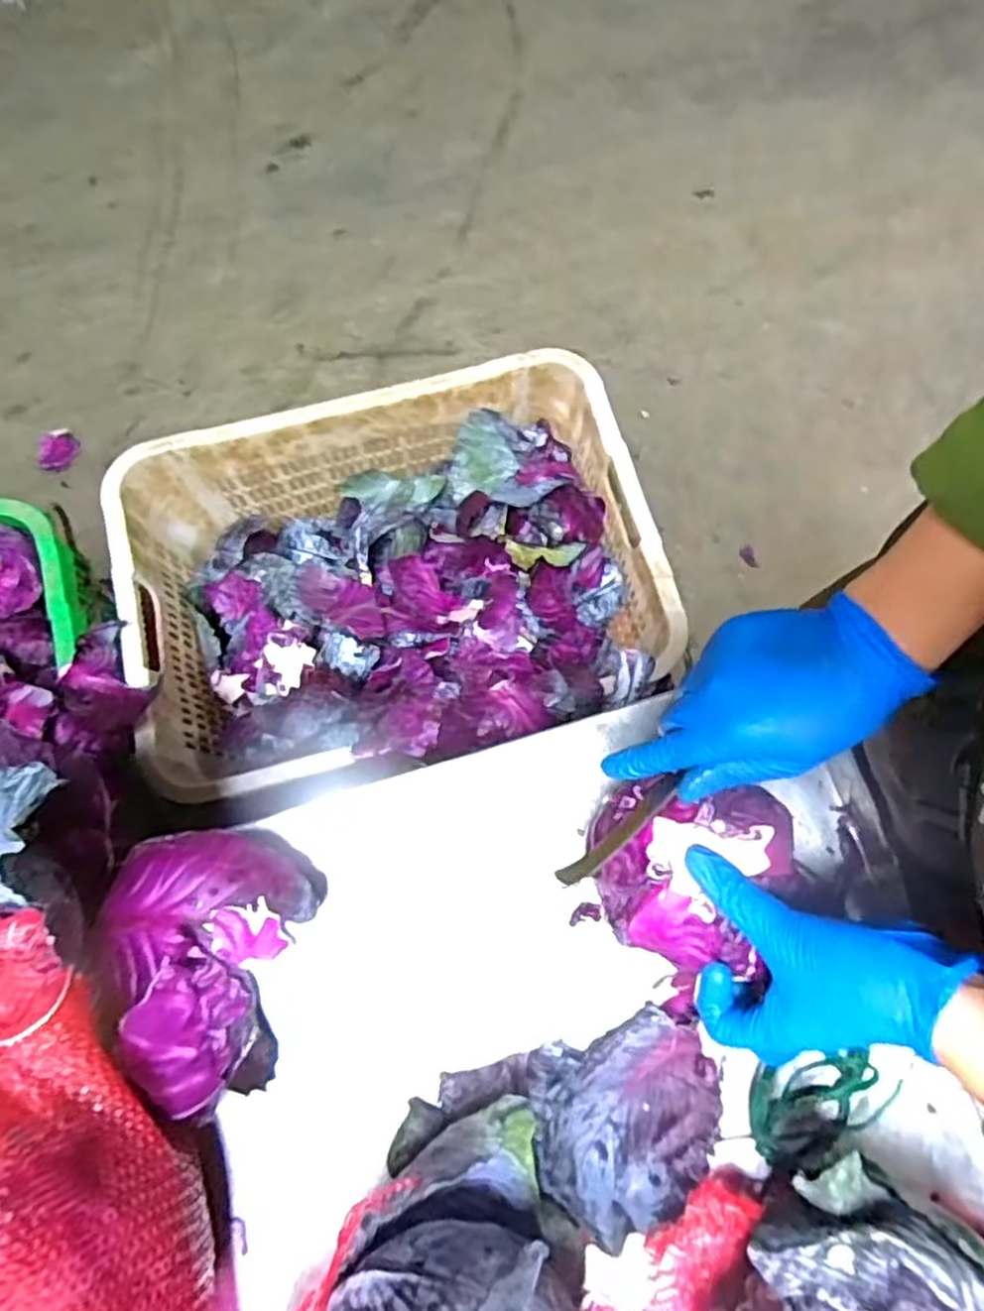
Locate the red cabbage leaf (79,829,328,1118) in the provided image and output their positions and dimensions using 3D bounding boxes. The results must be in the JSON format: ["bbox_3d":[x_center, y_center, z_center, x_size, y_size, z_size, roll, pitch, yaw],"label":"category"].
[{"bbox_3d":[-0.191,0.195,0.478,0.127,0.051,0.164,16,76,6],"label":"red cabbage leaf"}]

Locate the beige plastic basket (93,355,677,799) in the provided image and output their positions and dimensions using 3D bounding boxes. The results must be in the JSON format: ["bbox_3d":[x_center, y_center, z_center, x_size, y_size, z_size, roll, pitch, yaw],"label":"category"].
[{"bbox_3d":[-0.114,-0.069,0.897,0.582,0.218,0.447,-15,75,-3],"label":"beige plastic basket"}]

